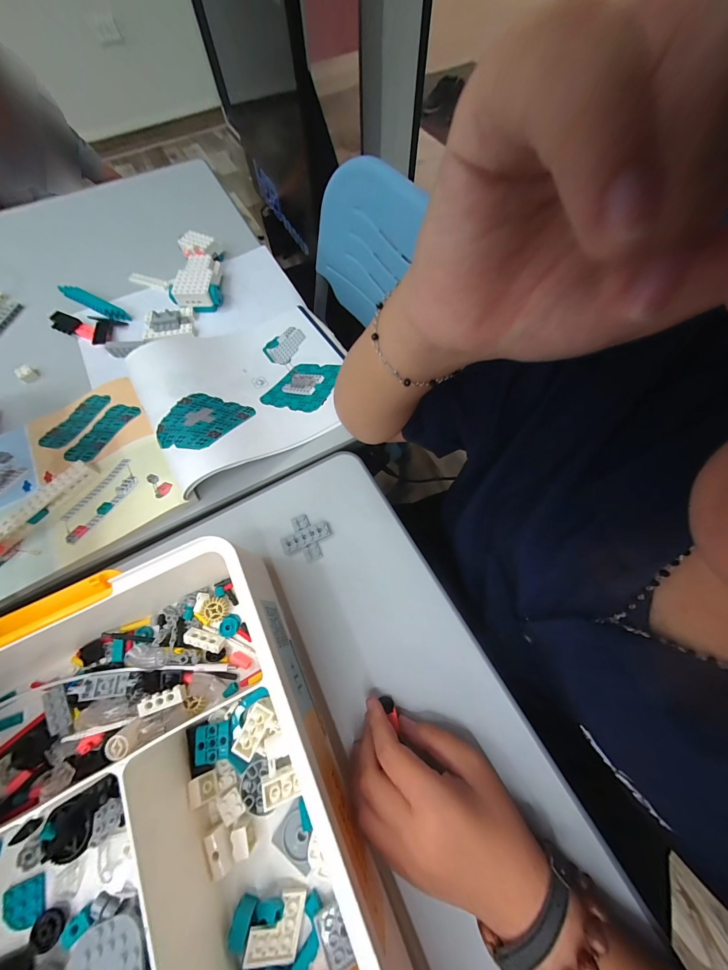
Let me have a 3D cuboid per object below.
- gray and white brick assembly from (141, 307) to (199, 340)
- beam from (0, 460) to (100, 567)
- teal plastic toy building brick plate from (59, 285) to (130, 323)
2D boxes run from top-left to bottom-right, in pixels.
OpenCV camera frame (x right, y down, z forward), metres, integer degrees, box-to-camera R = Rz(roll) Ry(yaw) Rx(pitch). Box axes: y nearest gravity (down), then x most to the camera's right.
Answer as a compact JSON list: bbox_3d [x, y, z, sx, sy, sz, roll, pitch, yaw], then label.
[{"bbox_3d":[-0.257,-0.213,0.407,0.067,0.022,0.049,-11,65,-5],"label":"gray and white brick assembly"},{"bbox_3d":[-0.322,0.028,0.303,0.020,0.021,0.128,34,69,15],"label":"beam"},{"bbox_3d":[-0.373,-0.251,0.429,0.114,0.015,0.017,26,68,12],"label":"teal plastic toy building brick plate"}]

